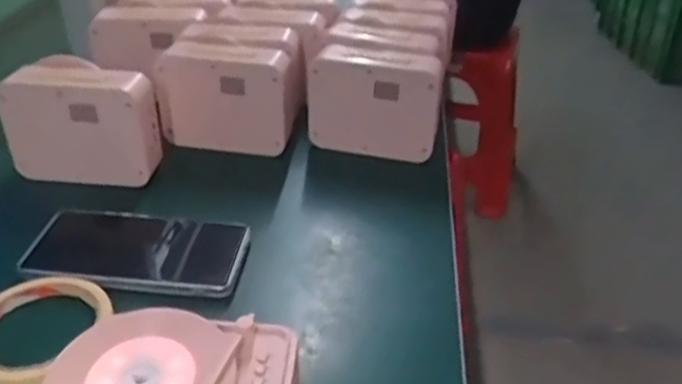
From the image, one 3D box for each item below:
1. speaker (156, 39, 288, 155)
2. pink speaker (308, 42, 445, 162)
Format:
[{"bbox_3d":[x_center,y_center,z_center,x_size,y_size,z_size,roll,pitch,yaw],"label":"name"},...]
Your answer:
[{"bbox_3d":[-0.112,-0.096,0.628,0.133,0.096,0.055,8,35,10],"label":"speaker"},{"bbox_3d":[0.036,-0.091,0.628,0.130,0.098,0.051,12,36,15],"label":"pink speaker"}]

